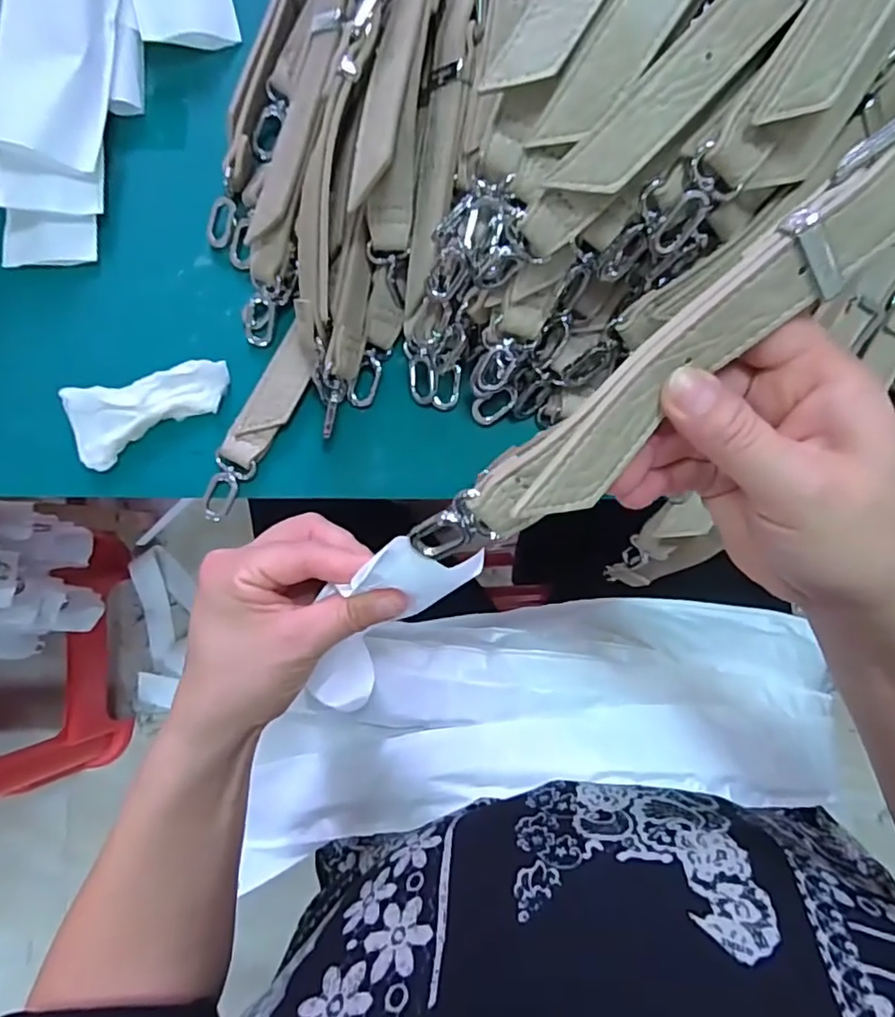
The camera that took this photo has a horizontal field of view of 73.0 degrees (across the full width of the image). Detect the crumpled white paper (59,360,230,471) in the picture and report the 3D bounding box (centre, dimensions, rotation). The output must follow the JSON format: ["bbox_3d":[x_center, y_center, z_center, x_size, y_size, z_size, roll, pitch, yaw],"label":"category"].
[{"bbox_3d":[-0.174,-0.058,0.354,0.094,0.012,0.046,-16,86,0],"label":"crumpled white paper"}]

